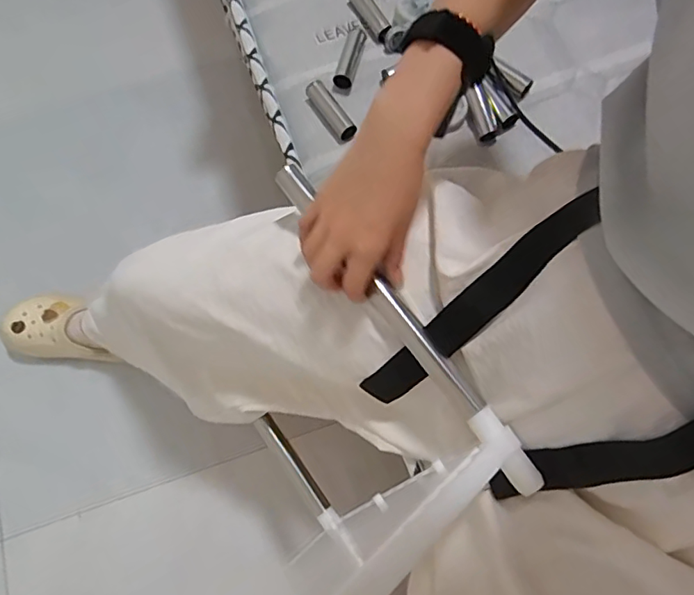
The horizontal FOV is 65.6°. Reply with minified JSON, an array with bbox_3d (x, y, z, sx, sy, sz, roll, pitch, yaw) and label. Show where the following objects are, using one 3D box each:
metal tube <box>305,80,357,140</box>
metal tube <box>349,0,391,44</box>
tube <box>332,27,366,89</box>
[{"bbox_3d":[-0.017,-0.213,0.610,0.022,0.018,0.079,-32,73,-10],"label":"metal tube"},{"bbox_3d":[0.029,-0.346,0.653,0.022,0.026,0.085,-27,72,-9],"label":"metal tube"},{"bbox_3d":[0.003,-0.283,0.632,0.022,0.020,0.082,13,71,5],"label":"tube"}]

